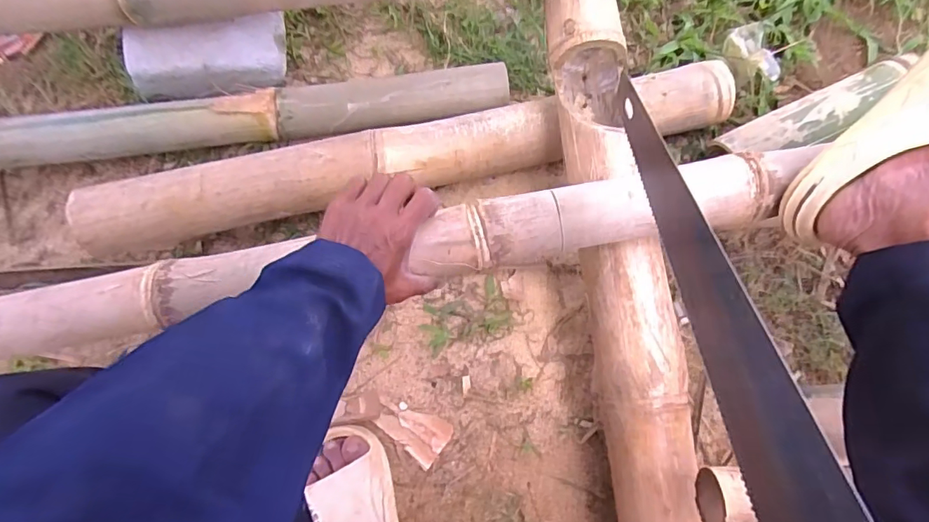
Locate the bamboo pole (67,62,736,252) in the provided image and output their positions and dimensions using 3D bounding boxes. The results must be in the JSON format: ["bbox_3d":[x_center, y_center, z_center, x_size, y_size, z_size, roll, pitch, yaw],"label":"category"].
[{"bbox_3d":[-0.044,-0.139,0.618,0.836,0.078,0.078,-15,72,-4],"label":"bamboo pole"}]

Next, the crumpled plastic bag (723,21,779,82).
[{"bbox_3d":[0.421,-0.305,0.716,0.046,0.033,0.089,-23,73,-7],"label":"crumpled plastic bag"}]

